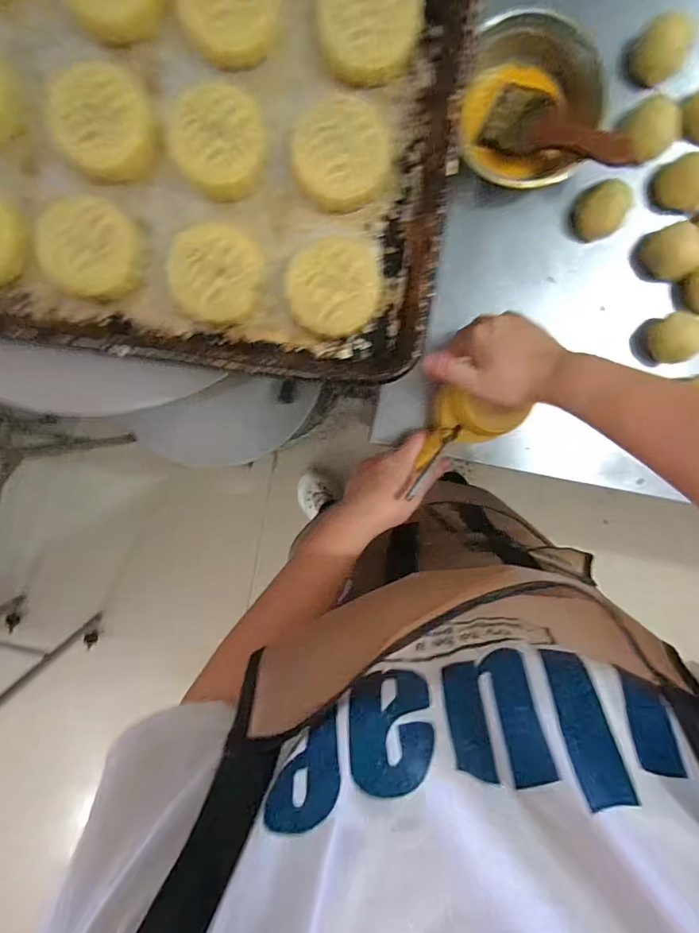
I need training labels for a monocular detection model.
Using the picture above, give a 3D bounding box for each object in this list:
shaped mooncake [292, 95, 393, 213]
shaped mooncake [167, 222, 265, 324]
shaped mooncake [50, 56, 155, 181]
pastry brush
[{"bbox_3d":[-0.006,-0.216,0.314,0.068,0.027,0.064,0,95,0],"label":"shaped mooncake"},{"bbox_3d":[-0.094,-0.137,0.319,0.062,0.020,0.065,0,95,0],"label":"shaped mooncake"},{"bbox_3d":[-0.169,-0.239,0.314,0.061,0.026,0.066,2,95,0],"label":"shaped mooncake"},{"bbox_3d":[0.221,-0.352,0.479,0.155,0.014,0.063,25,94,12],"label":"pastry brush"}]

